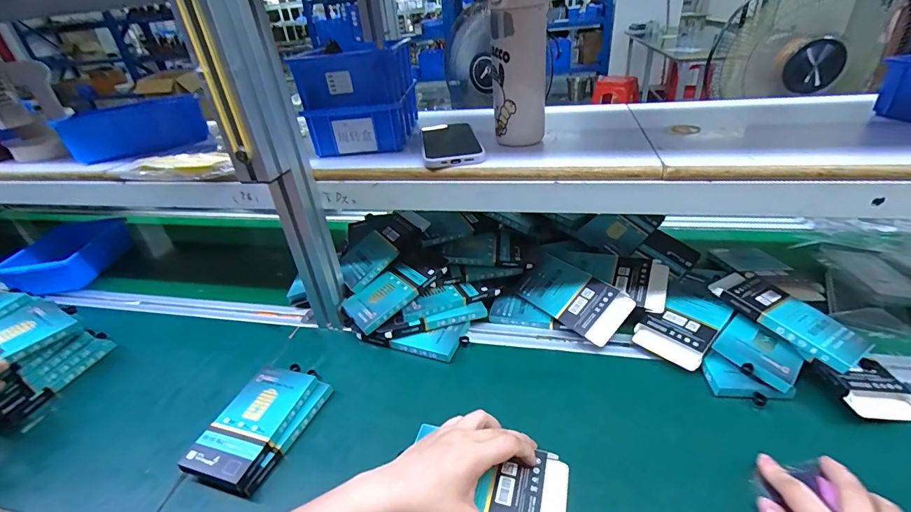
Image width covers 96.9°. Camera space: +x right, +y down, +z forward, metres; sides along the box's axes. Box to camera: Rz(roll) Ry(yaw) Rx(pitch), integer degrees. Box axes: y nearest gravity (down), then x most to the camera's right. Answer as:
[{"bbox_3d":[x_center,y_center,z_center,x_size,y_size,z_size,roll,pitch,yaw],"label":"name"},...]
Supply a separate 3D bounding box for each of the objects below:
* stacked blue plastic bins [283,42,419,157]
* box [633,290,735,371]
[{"bbox_3d":[-0.130,-0.222,0.567,0.125,0.119,0.148,-3,30,4],"label":"stacked blue plastic bins"},{"bbox_3d":[0.295,0.090,0.519,0.115,0.032,0.077,-29,39,-29],"label":"box"}]

